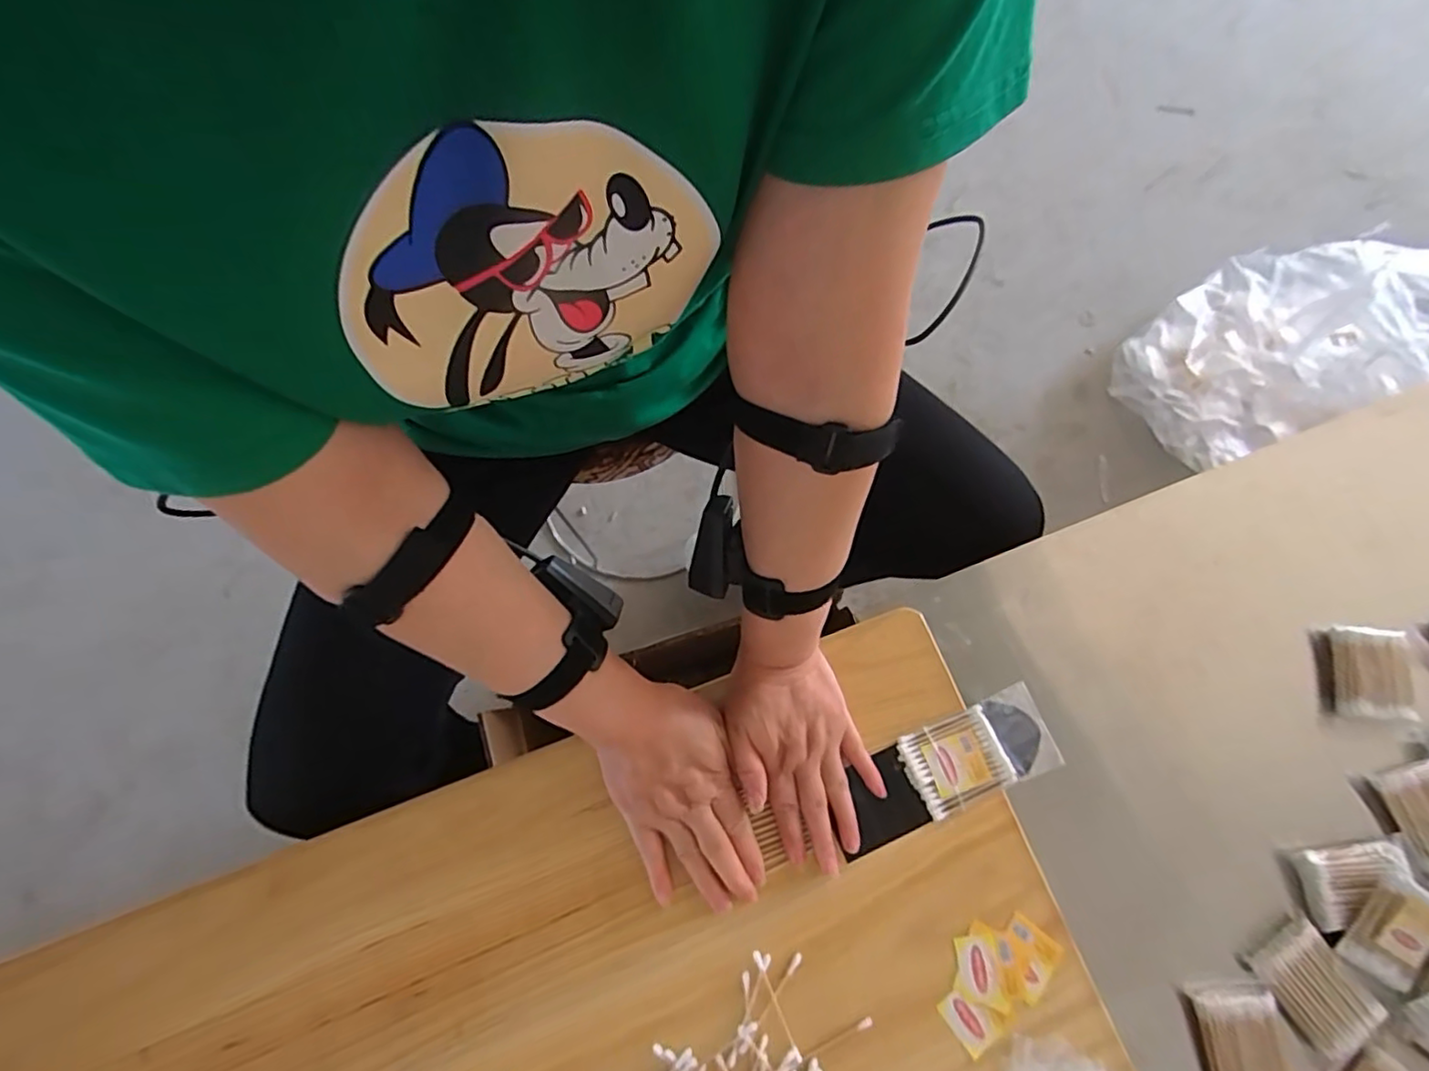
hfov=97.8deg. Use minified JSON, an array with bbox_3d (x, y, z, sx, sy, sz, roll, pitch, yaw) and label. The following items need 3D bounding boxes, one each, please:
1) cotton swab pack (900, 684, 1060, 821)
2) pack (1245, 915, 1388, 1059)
[{"bbox_3d":[0.205,0.167,0.480,0.116,0.012,0.065,-22,75,-6],"label":"cotton swab pack"},{"bbox_3d":[0.454,0.342,0.470,0.055,0.017,0.079,-32,76,-8],"label":"pack"}]

